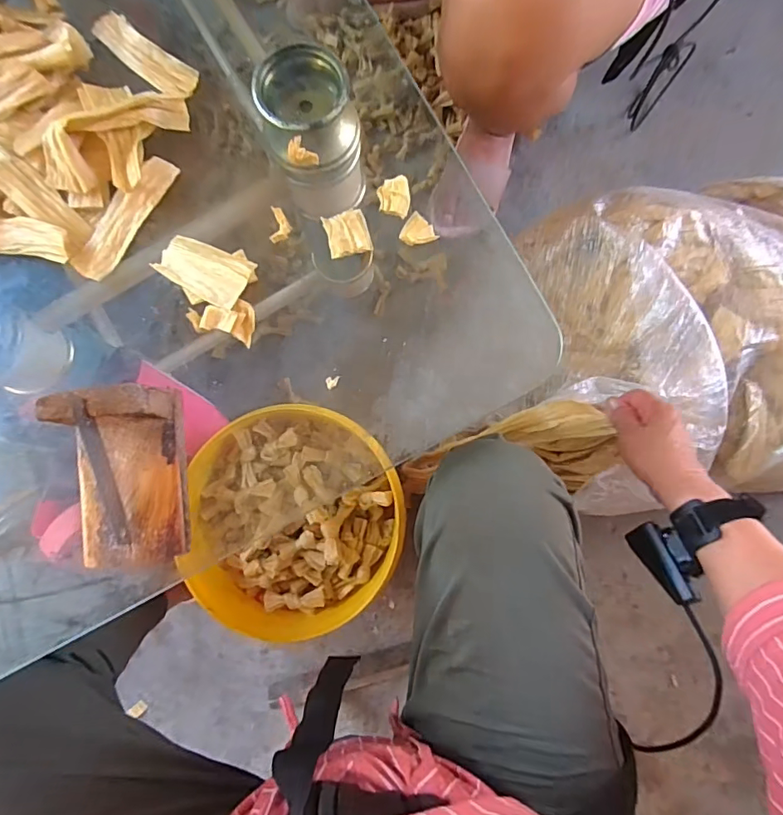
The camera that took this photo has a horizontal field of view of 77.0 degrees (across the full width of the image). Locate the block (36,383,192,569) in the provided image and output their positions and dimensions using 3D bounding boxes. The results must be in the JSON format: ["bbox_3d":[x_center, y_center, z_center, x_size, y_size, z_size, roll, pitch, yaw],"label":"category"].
[{"bbox_3d":[-0.164,0.046,0.304,0.062,0.047,0.111,-5,91,-6],"label":"block"}]

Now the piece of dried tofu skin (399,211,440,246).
[{"bbox_3d":[0.019,-0.122,0.345,0.023,0.004,0.022,38,87,-5],"label":"piece of dried tofu skin"}]

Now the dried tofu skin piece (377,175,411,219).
[{"bbox_3d":[0.002,-0.148,0.346,0.021,0.007,0.027,-7,91,-6],"label":"dried tofu skin piece"}]

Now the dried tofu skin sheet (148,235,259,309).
[{"bbox_3d":[-0.128,-0.095,0.338,0.066,0.009,0.037,27,82,12],"label":"dried tofu skin sheet"}]

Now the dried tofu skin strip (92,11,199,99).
[{"bbox_3d":[-0.184,-0.259,0.365,0.086,0.016,0.026,36,87,-5],"label":"dried tofu skin strip"}]

